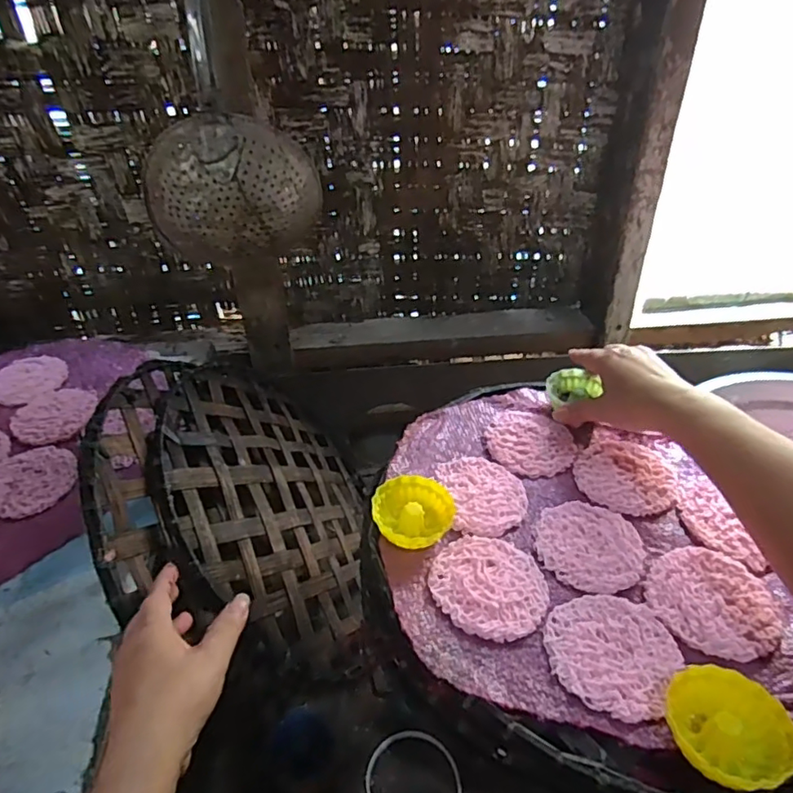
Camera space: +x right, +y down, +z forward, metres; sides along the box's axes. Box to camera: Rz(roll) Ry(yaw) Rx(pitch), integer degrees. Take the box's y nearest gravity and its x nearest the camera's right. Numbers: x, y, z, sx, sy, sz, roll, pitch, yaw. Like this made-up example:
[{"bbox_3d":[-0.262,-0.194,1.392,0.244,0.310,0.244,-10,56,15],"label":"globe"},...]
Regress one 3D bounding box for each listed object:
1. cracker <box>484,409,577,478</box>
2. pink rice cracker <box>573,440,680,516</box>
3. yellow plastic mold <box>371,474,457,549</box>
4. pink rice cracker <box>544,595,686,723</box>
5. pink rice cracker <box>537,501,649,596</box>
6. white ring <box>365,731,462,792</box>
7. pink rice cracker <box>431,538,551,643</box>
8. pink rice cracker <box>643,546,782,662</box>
[{"bbox_3d":[0.119,0.040,0.510,0.078,0.007,0.073,19,40,25],"label":"cracker"},{"bbox_3d":[0.194,0.065,0.476,0.080,0.010,0.078,11,37,15],"label":"pink rice cracker"},{"bbox_3d":[0.012,0.089,0.433,0.057,0.022,0.062,0,35,0],"label":"yellow plastic mold"},{"bbox_3d":[0.134,0.157,0.355,0.076,0.004,0.077,24,42,30],"label":"pink rice cracker"},{"bbox_3d":[0.144,0.109,0.422,0.075,0.004,0.077,16,38,21],"label":"pink rice cracker"},{"bbox_3d":[0.017,0.368,0.534,0.088,0.010,0.092,0,35,0],"label":"white ring"},{"bbox_3d":[0.064,0.130,0.393,0.079,0.005,0.076,0,35,0],"label":"pink rice cracker"},{"bbox_3d":[0.214,0.136,0.381,0.075,0.006,0.081,-23,41,-29],"label":"pink rice cracker"}]

